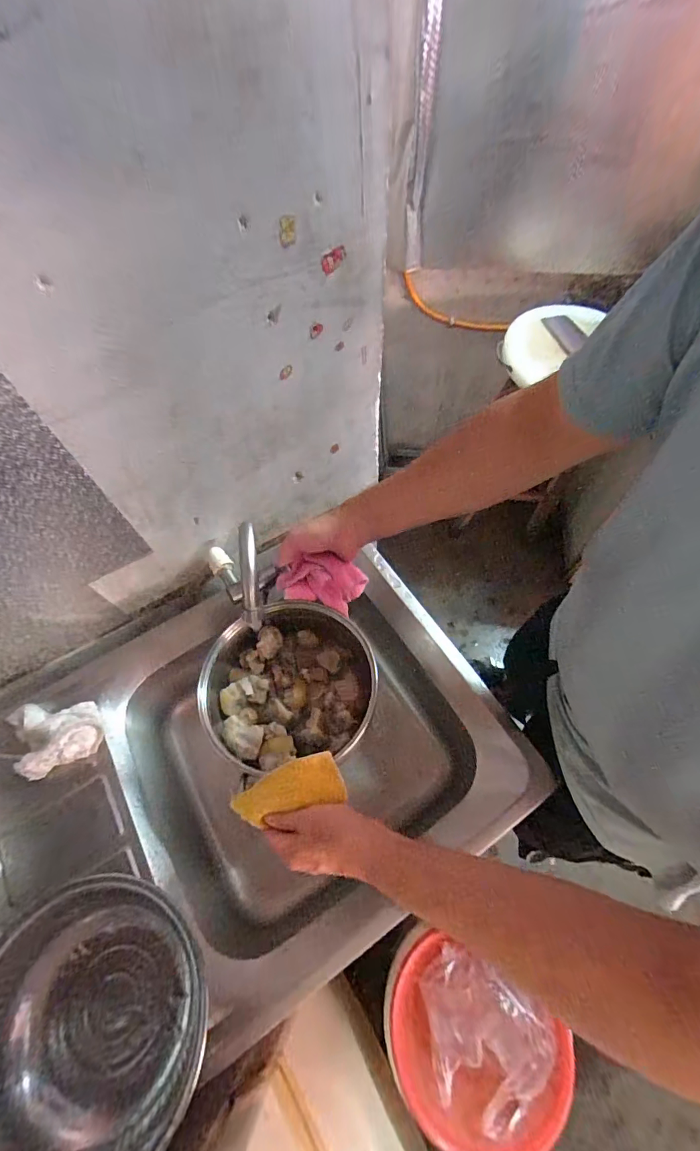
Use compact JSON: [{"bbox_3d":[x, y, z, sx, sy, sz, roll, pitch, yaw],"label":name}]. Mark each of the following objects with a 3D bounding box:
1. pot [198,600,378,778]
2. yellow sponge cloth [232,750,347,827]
[{"bbox_3d":[-0.082,0.147,0.589,0.225,0.103,0.200,-32,65,-15],"label":"pot"},{"bbox_3d":[-0.067,0.229,0.459,0.117,0.025,0.050,-15,62,-6],"label":"yellow sponge cloth"}]

